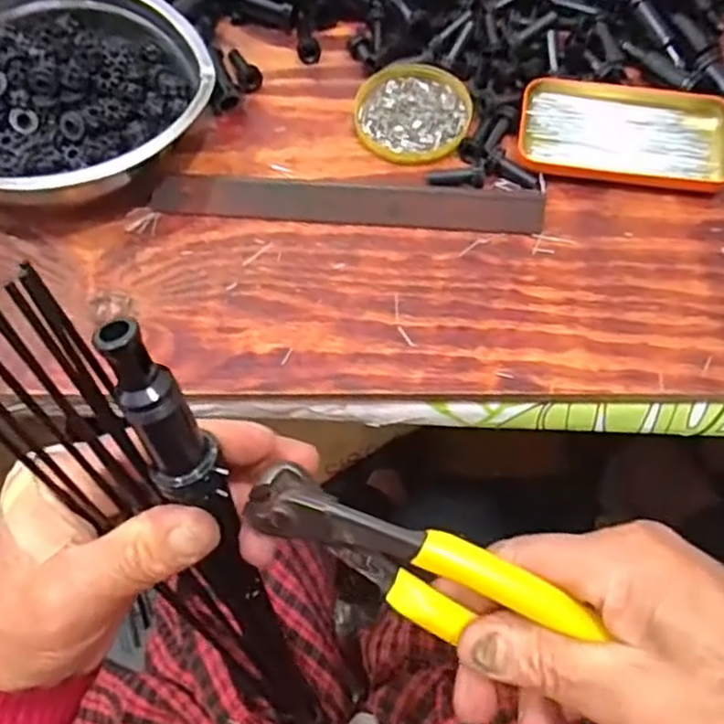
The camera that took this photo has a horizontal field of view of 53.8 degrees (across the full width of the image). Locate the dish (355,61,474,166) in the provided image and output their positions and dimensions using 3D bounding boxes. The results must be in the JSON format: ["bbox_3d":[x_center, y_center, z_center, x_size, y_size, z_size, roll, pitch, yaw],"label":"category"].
[{"bbox_3d":[0.038,-0.183,0.521,0.082,0.011,0.086,-1,65,1],"label":"dish"}]

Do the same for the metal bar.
[{"bbox_3d":[-0.010,-0.113,0.485,0.259,0.015,0.029,5,66,4],"label":"metal bar"}]

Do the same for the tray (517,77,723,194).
[{"bbox_3d":[0.184,-0.162,0.501,0.141,0.024,0.073,7,66,5],"label":"tray"}]

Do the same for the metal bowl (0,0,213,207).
[{"bbox_3d":[-0.216,-0.185,0.497,0.221,0.056,0.185,-13,66,-4],"label":"metal bowl"}]

